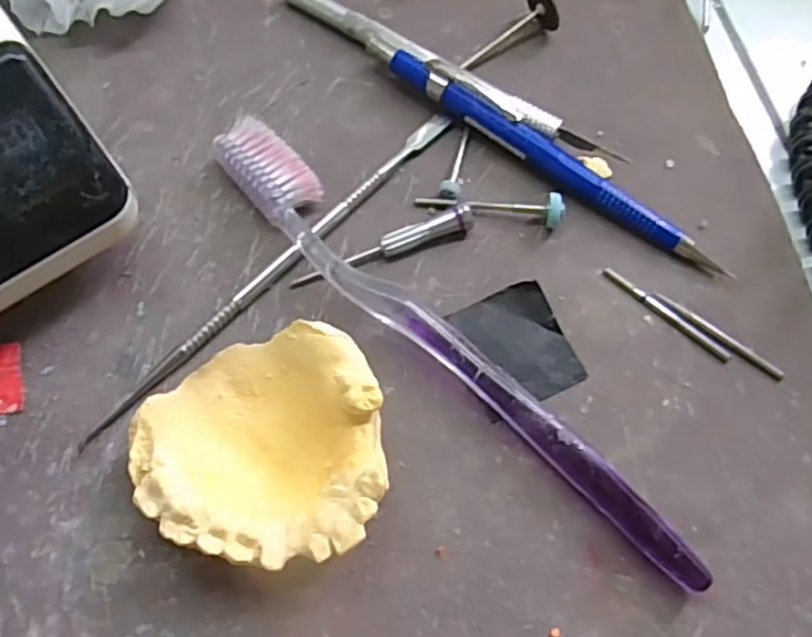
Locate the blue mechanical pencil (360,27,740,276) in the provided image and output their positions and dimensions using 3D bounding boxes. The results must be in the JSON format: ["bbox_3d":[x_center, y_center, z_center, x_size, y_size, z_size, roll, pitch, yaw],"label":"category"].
[{"bbox_3d":[0.041,-0.055,0.220,0.135,0.011,0.012,37,72,12],"label":"blue mechanical pencil"}]

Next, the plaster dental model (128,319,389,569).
[{"bbox_3d":[-0.037,0.035,0.175,0.062,0.023,0.057,-16,70,-8],"label":"plaster dental model"}]

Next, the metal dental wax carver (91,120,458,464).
[{"bbox_3d":[-0.038,-0.017,0.206,0.006,0.005,0.149,40,73,13],"label":"metal dental wax carver"}]

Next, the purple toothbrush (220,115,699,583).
[{"bbox_3d":[0.006,0.005,0.193,0.020,0.014,0.185,-40,75,-15],"label":"purple toothbrush"}]

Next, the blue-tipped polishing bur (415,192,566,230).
[{"bbox_3d":[0.027,-0.038,0.213,0.046,0.010,0.009,14,69,4],"label":"blue-tipped polishing bur"}]

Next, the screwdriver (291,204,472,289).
[{"bbox_3d":[-0.007,-0.022,0.207,0.058,0.009,0.006,-20,70,-9],"label":"screwdriver"}]

